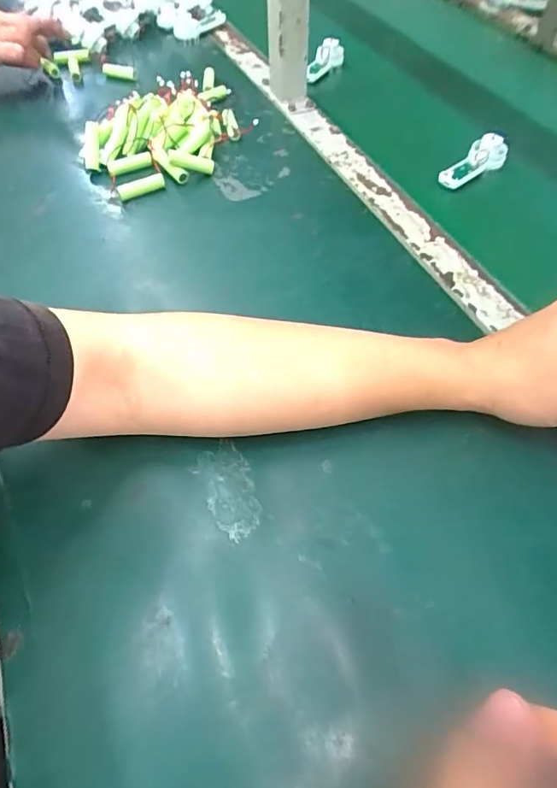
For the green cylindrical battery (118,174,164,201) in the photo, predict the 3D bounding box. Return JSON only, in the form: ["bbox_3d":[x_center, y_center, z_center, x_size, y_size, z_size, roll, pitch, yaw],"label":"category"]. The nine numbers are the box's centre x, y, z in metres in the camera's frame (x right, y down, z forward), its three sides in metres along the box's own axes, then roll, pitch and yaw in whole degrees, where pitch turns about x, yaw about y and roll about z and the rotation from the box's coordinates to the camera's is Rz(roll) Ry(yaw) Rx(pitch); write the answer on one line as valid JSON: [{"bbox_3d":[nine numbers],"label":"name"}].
[{"bbox_3d":[-0.144,-0.215,0.524,0.051,0.017,0.015,-24,58,-15],"label":"green cylindrical battery"}]

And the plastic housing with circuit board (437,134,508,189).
[{"bbox_3d":[0.217,-0.258,0.560,0.089,0.037,0.016,-35,21,-6],"label":"plastic housing with circuit board"}]

